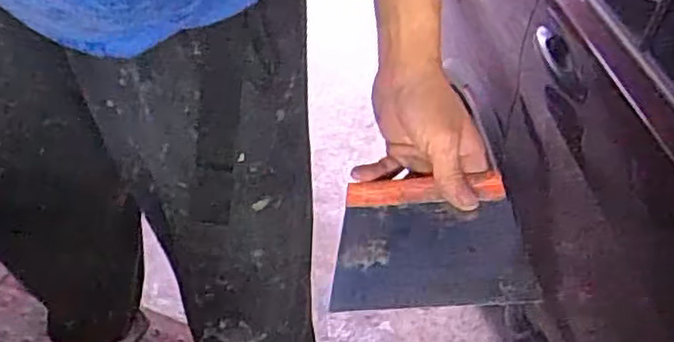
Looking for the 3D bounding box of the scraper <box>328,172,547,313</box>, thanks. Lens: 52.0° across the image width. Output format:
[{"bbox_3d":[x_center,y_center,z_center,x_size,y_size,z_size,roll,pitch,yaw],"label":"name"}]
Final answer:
[{"bbox_3d":[0.067,0.053,0.514,0.142,0.016,0.101,-5,59,-1],"label":"scraper"}]

